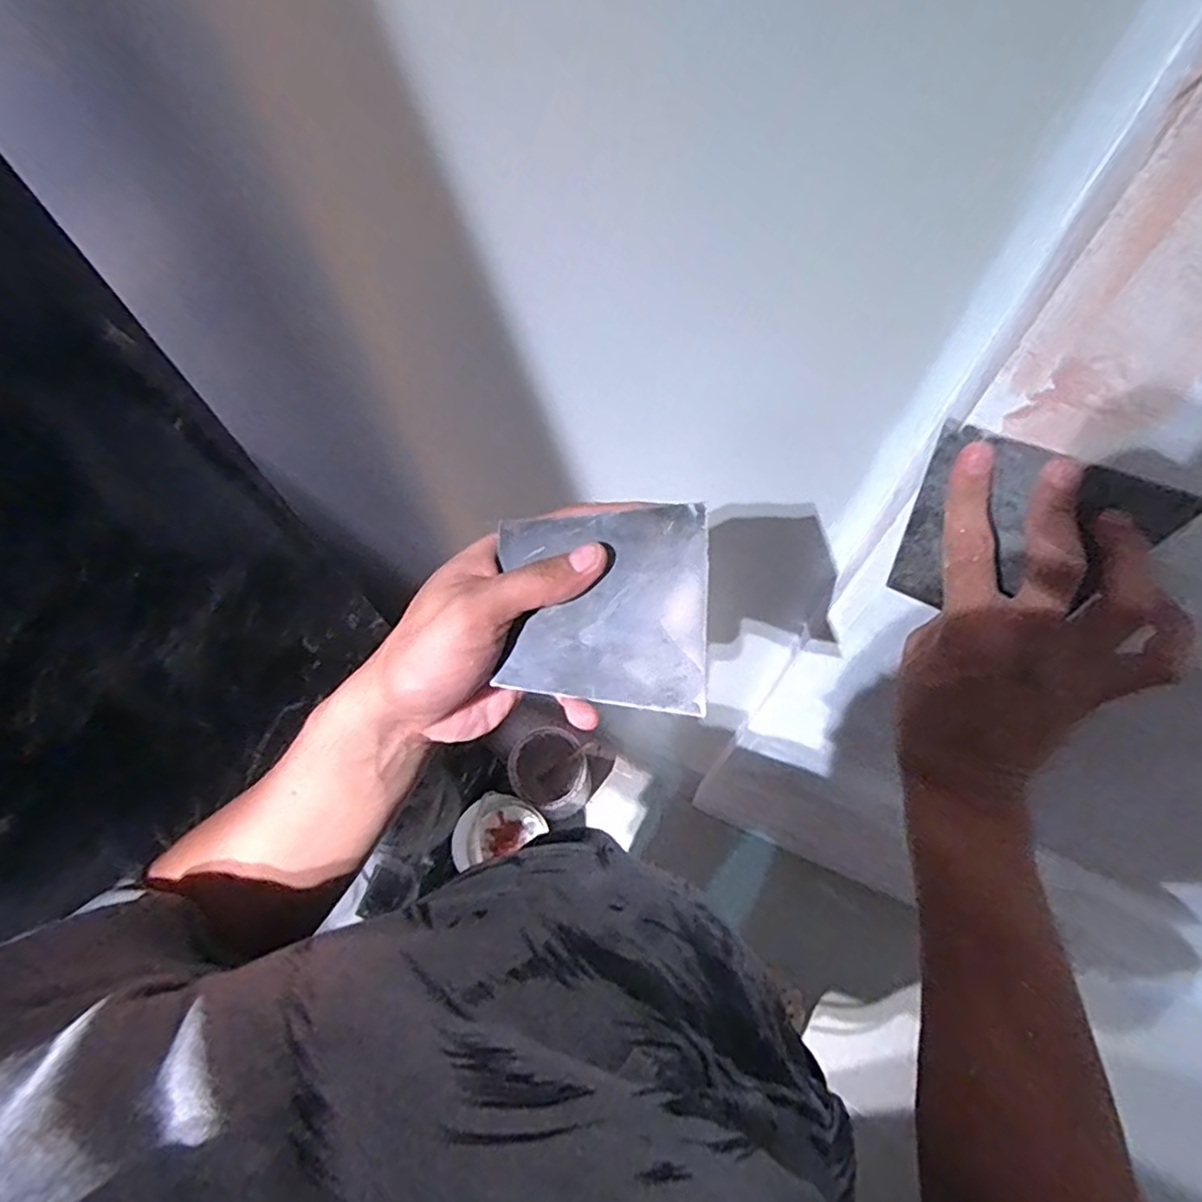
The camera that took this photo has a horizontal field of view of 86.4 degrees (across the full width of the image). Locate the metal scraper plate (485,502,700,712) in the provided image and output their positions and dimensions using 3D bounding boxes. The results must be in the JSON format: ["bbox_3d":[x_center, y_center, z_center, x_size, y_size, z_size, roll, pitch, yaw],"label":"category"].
[{"bbox_3d":[0.000,0.003,0.298,0.093,0.004,0.091,0,83,8],"label":"metal scraper plate"}]

